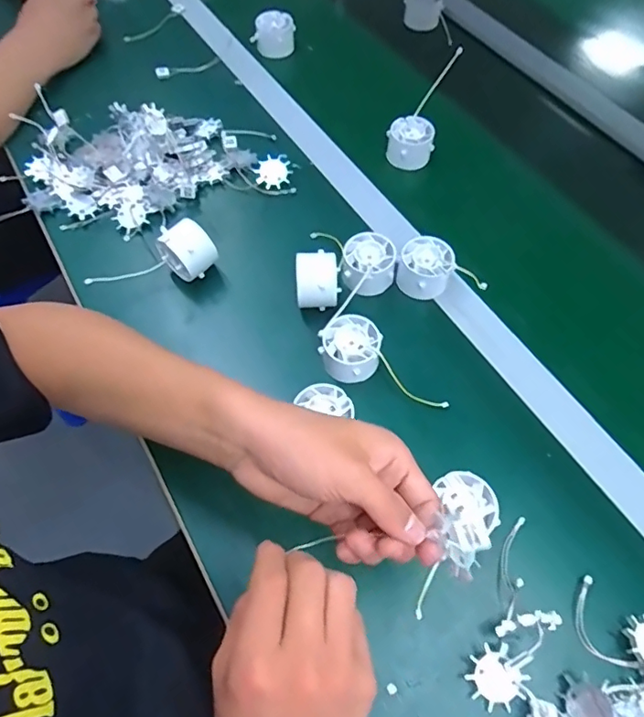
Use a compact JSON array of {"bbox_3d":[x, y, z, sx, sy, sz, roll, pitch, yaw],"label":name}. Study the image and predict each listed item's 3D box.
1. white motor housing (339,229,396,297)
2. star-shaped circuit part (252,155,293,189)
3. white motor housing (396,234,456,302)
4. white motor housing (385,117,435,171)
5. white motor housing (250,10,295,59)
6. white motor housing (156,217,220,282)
[{"bbox_3d":[0.045,-0.090,0.497,0.047,0.037,0.055,9,61,5],"label":"white motor housing"},{"bbox_3d":[-0.055,-0.208,0.576,0.040,0.011,0.039,-4,83,-13],"label":"star-shaped circuit part"},{"bbox_3d":[0.100,-0.086,0.496,0.048,0.040,0.049,0,61,0],"label":"white motor housing"},{"bbox_3d":[0.103,-0.250,0.597,0.052,0.040,0.052,4,61,2],"label":"white motor housing"},{"bbox_3d":[-0.067,-0.445,0.707,0.054,0.045,0.054,3,61,1],"label":"white motor housing"},{"bbox_3d":[-0.130,-0.104,0.497,0.044,0.054,0.044,-34,66,-17],"label":"white motor housing"}]

